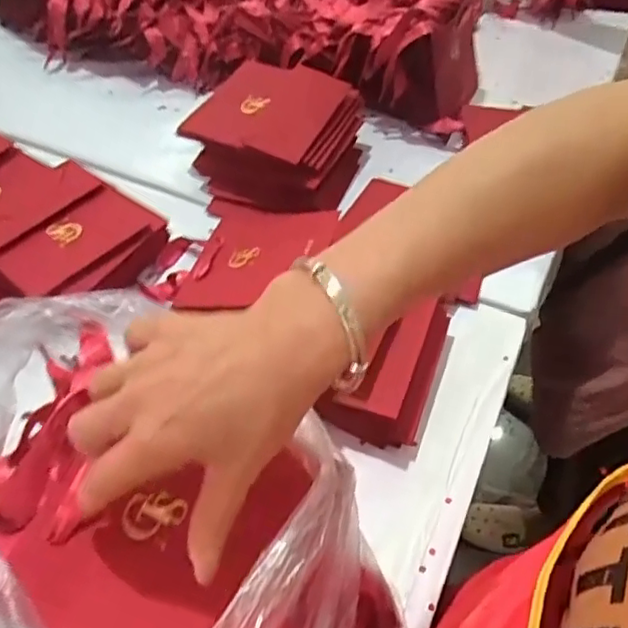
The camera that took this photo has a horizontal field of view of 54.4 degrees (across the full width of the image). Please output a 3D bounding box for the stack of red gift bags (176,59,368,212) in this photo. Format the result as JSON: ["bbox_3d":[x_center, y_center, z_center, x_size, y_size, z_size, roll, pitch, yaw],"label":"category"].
[{"bbox_3d":[-0.044,-0.201,0.705,0.186,0.090,0.156,18,55,14],"label":"stack of red gift bags"}]

